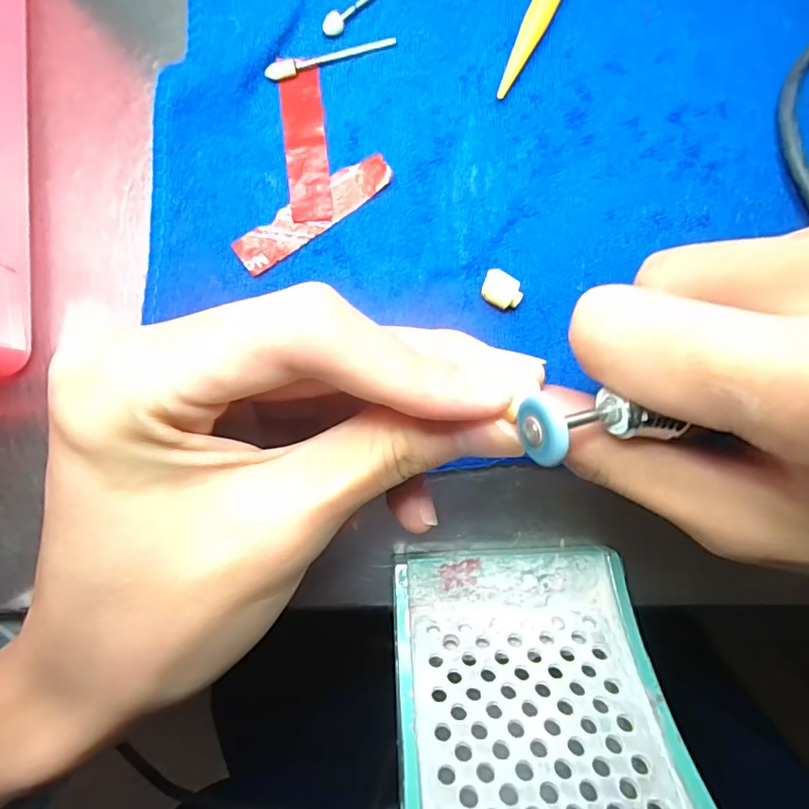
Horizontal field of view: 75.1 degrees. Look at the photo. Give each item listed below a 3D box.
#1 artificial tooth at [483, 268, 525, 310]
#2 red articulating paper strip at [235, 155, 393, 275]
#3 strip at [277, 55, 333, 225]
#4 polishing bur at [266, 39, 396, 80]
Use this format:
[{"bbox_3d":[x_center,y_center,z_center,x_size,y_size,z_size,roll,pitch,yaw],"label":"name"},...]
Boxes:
[{"bbox_3d":[0.032,-0.038,0.178,0.014,0.007,0.011,28,85,1],"label":"artificial tooth"},{"bbox_3d":[-0.031,-0.066,0.179,0.058,0.004,0.014,-36,87,-3],"label":"red articulating paper strip"},{"bbox_3d":[-0.034,-0.091,0.181,0.014,0.004,0.056,-5,85,-3],"label":"strip"},{"bbox_3d":[-0.025,-0.121,0.182,0.046,0.004,0.005,-20,86,-4],"label":"polishing bur"}]

